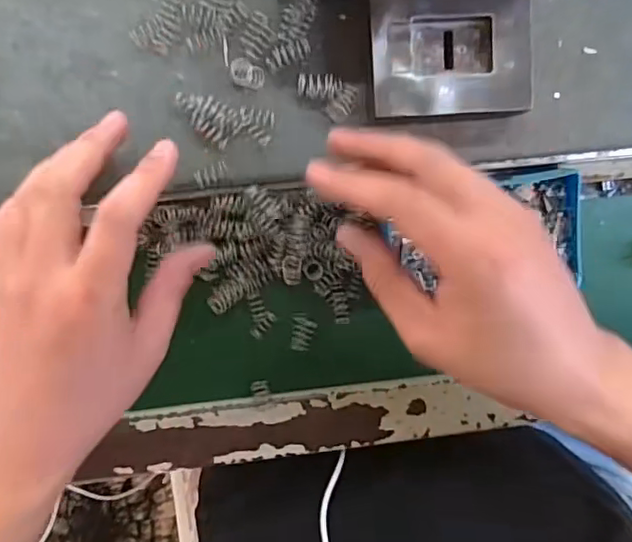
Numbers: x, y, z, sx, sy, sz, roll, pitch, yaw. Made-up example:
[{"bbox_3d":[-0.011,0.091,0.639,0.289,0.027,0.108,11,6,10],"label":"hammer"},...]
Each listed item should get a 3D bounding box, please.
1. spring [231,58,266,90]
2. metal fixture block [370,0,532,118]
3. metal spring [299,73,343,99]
[{"bbox_3d":[-0.035,-0.100,0.299,0.017,0.011,0.012,18,96,-7],"label":"spring"},{"bbox_3d":[0.066,-0.112,0.298,0.078,0.024,0.065,-4,99,-5],"label":"metal fixture block"},{"bbox_3d":[0.002,-0.096,0.304,0.022,0.011,0.012,-1,98,-5],"label":"metal spring"}]

